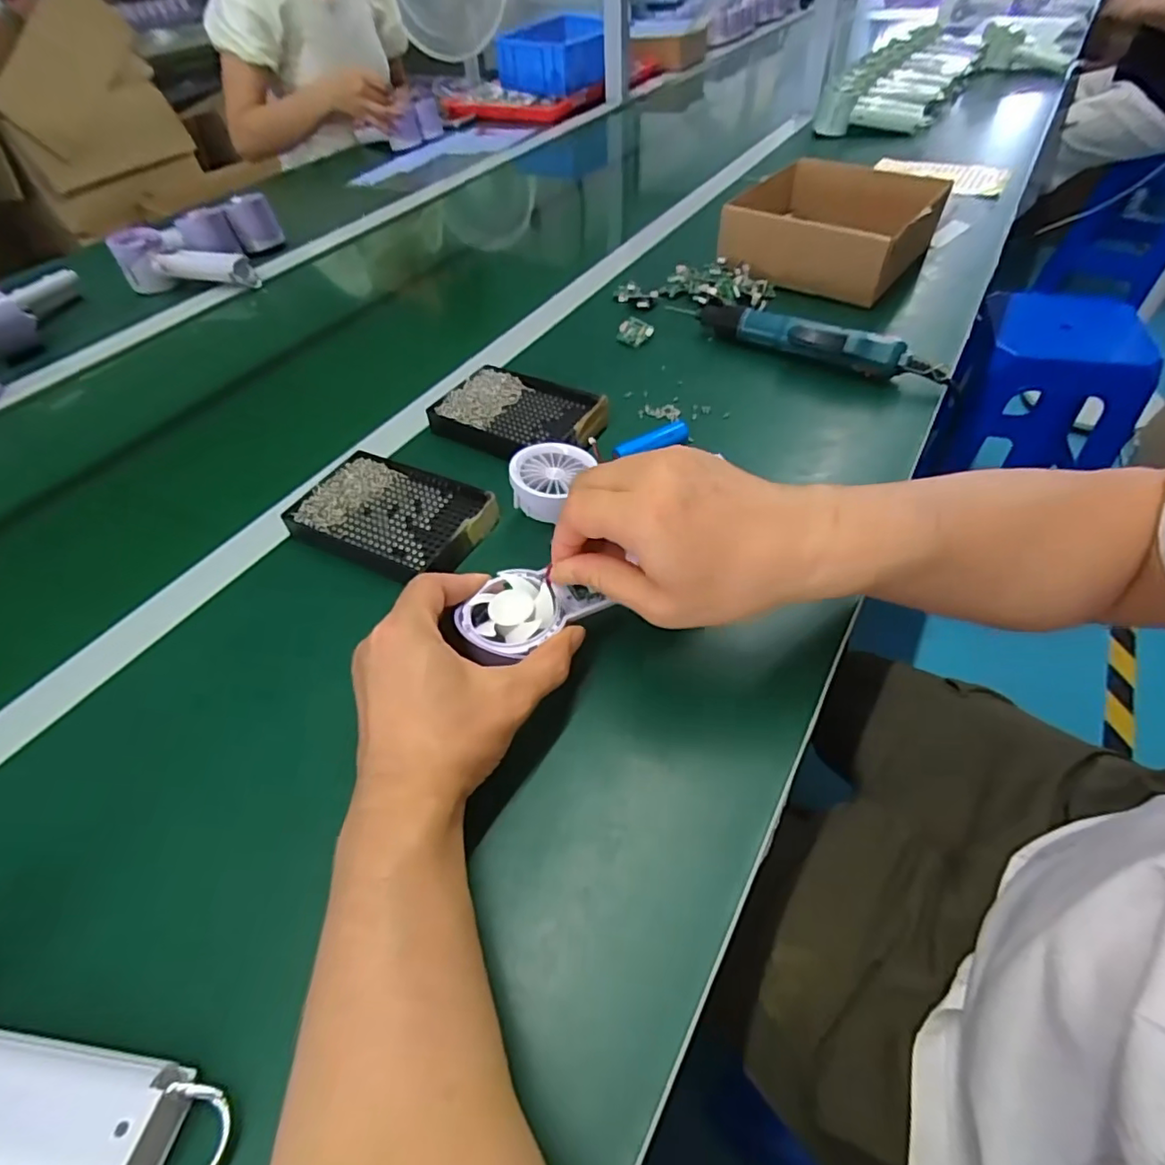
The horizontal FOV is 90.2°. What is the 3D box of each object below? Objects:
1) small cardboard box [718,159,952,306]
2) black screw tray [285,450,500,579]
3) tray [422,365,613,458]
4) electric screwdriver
[{"bbox_3d":[0.296,-0.423,0.683,0.199,0.068,0.215,23,55,22],"label":"small cardboard box"},{"bbox_3d":[-0.145,-0.051,0.437,0.139,0.016,0.096,19,54,19],"label":"black screw tray"},{"bbox_3d":[-0.055,-0.147,0.514,0.143,0.028,0.089,23,55,22],"label":"tray"},{"bbox_3d":[0.203,-0.237,0.563,0.270,0.041,0.038,30,58,26],"label":"electric screwdriver"}]

